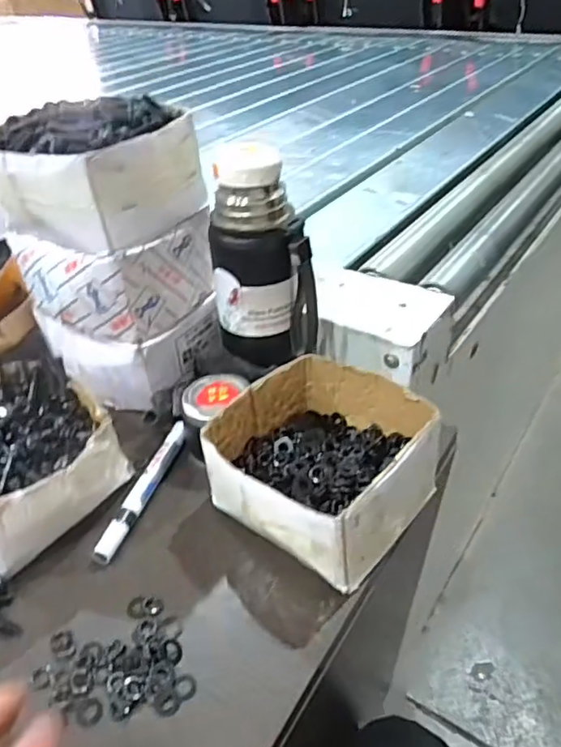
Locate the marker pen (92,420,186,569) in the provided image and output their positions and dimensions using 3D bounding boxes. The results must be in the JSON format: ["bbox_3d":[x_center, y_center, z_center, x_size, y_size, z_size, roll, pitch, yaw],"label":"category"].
[{"bbox_3d":[-0.110,0.092,0.489,0.016,0.012,0.144,9,39,14],"label":"marker pen"}]

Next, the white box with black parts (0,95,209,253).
[{"bbox_3d":[-0.156,-0.169,0.493,0.128,0.089,0.135,21,43,28],"label":"white box with black parts"}]

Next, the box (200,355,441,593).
[{"bbox_3d":[0.031,0.066,0.454,0.142,0.079,0.145,26,46,32],"label":"box"}]

